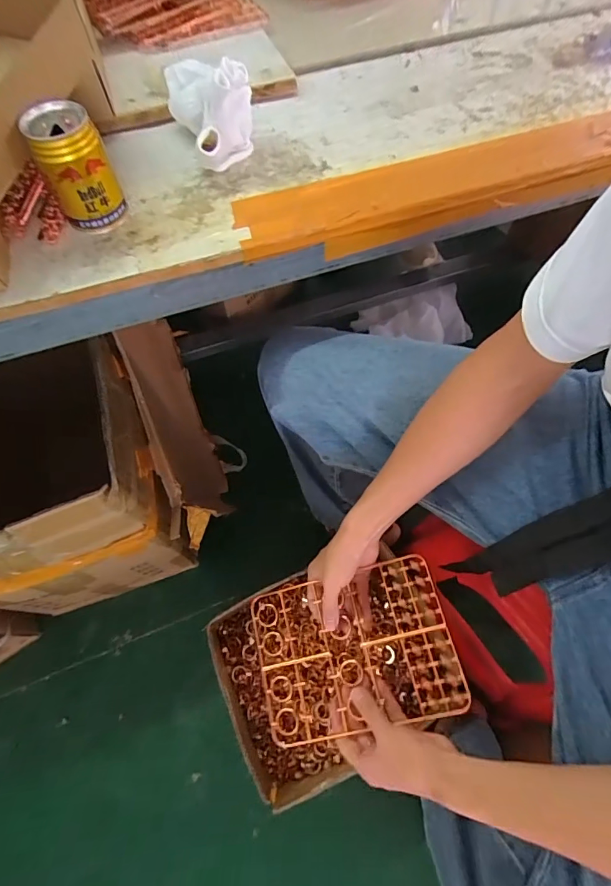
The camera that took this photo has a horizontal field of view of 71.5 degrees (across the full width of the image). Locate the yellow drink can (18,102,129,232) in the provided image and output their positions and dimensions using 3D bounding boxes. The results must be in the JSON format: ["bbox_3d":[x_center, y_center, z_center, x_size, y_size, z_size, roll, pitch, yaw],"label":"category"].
[{"bbox_3d":[-0.223,-0.268,0.419,0.064,0.094,0.061,0,66,1],"label":"yellow drink can"}]

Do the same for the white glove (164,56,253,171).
[{"bbox_3d":[-0.104,-0.384,0.480,0.081,0.089,0.145,-23,68,-9],"label":"white glove"}]

